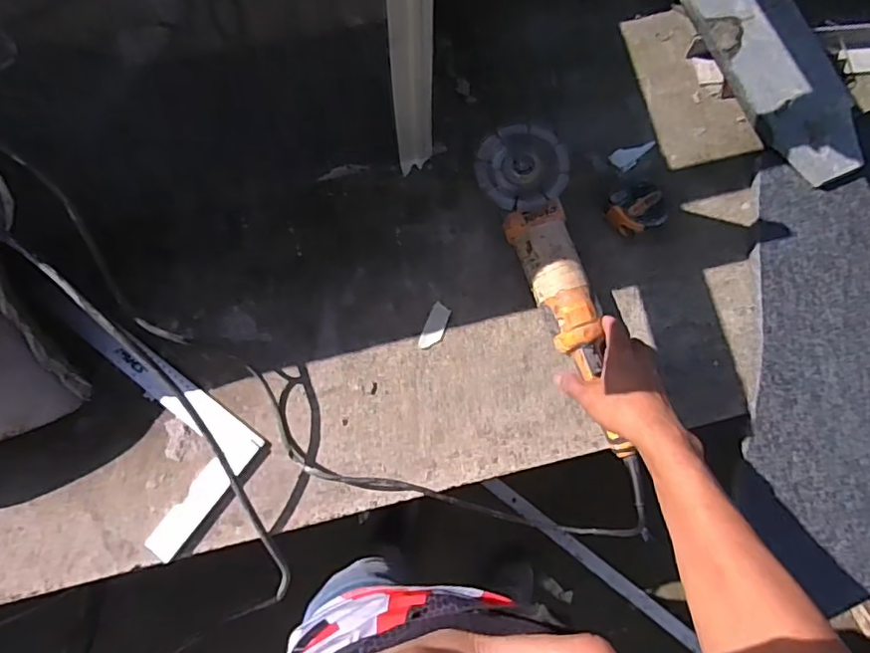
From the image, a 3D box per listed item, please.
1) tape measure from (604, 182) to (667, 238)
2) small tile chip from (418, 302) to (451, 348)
[{"bbox_3d":[0.254,-0.143,0.716,0.059,0.043,0.058,0,75,-2],"label":"tape measure"},{"bbox_3d":[0.001,0.000,0.707,0.025,0.004,0.059,22,76,4],"label":"small tile chip"}]

